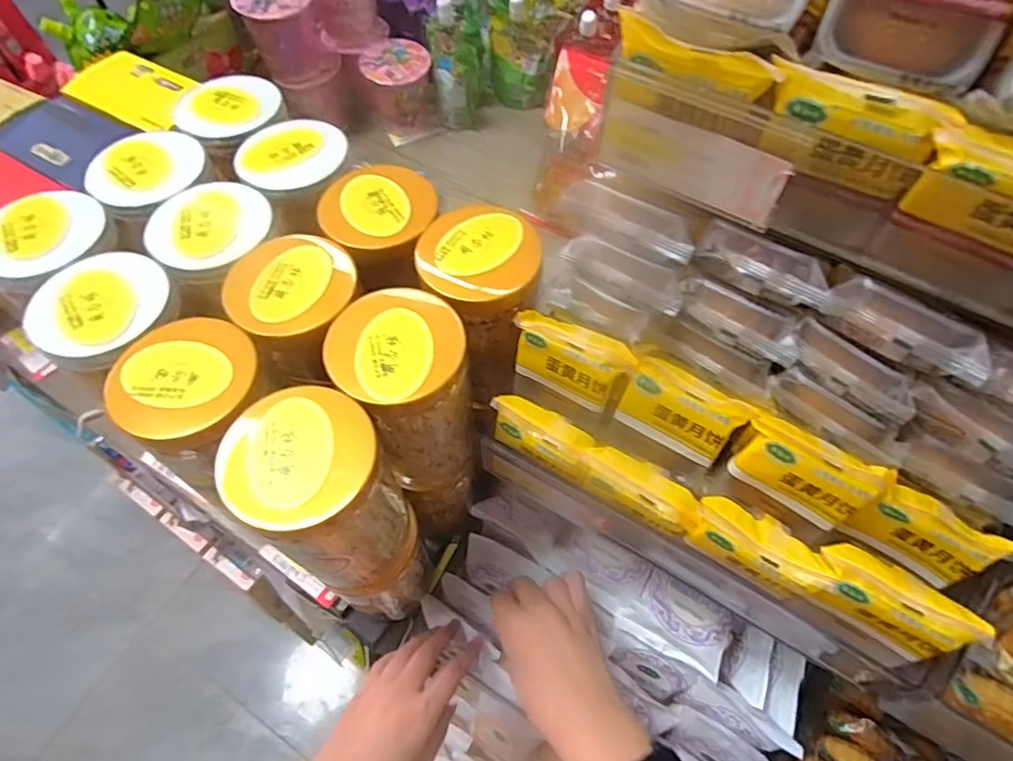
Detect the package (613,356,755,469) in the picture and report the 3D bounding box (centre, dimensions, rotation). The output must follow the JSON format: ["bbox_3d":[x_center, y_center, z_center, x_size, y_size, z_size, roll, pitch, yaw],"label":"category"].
[{"bbox_3d":[0.106,0.016,0.353,0.067,0.039,0.038,27,64,14],"label":"package"}]

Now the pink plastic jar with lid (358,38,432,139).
[{"bbox_3d":[-0.153,-0.413,0.826,0.093,0.097,0.091,0,61,0],"label":"pink plastic jar with lid"}]

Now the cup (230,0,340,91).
[{"bbox_3d":[-0.284,-0.453,0.754,0.096,0.112,0.086,-22,63,-11],"label":"cup"}]

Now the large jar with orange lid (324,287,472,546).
[{"bbox_3d":[-0.064,0.040,0.445,0.071,0.250,0.081,-29,65,-15],"label":"large jar with orange lid"}]

